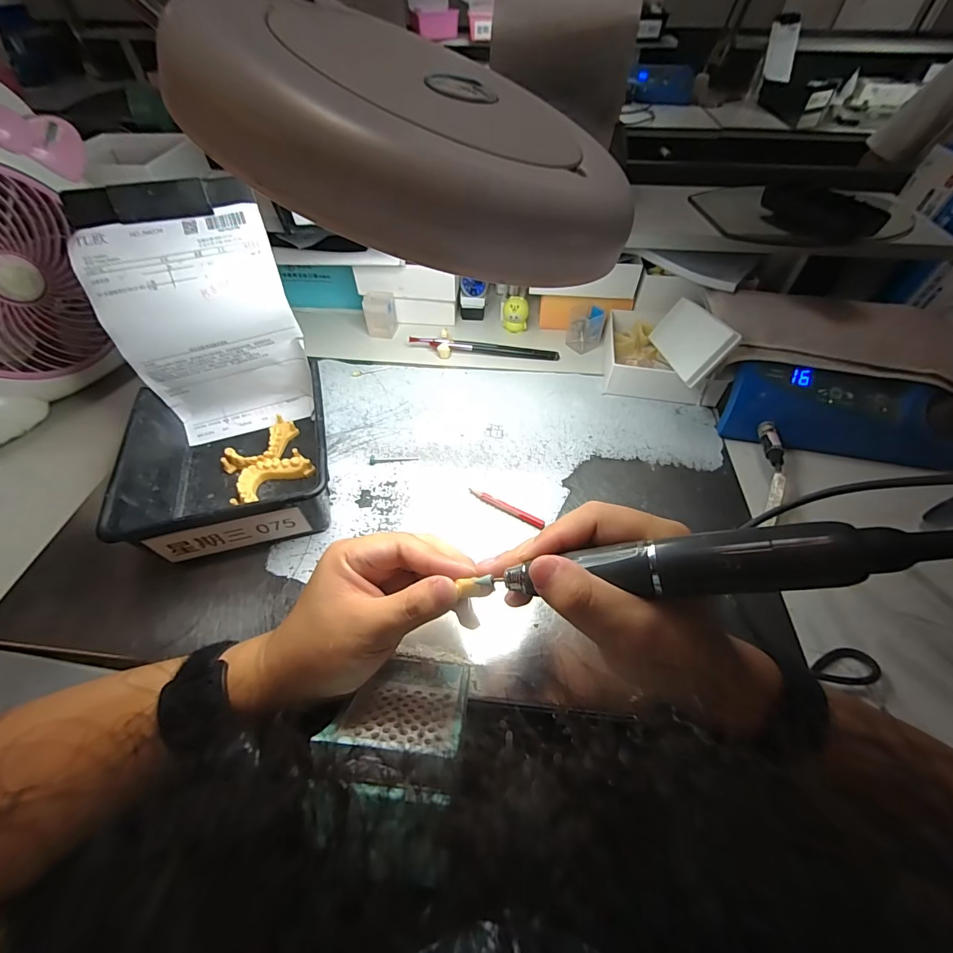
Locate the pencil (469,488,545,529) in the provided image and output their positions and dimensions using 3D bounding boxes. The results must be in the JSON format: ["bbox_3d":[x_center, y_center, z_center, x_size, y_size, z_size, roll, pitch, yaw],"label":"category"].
[{"bbox_3d":[0.027,0.028,0.380,0.075,0.005,0.008,25,56,18],"label":"pencil"}]

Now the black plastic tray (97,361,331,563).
[{"bbox_3d":[-0.215,-0.015,0.379,0.160,0.067,0.170,-12,52,-9],"label":"black plastic tray"}]

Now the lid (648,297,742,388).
[{"bbox_3d":[0.228,-0.151,0.447,0.010,0.059,0.140,28,33,-15],"label":"lid"}]

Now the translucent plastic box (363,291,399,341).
[{"bbox_3d":[-0.128,-0.217,0.557,0.040,0.047,0.038,-4,51,-3],"label":"translucent plastic box"}]

